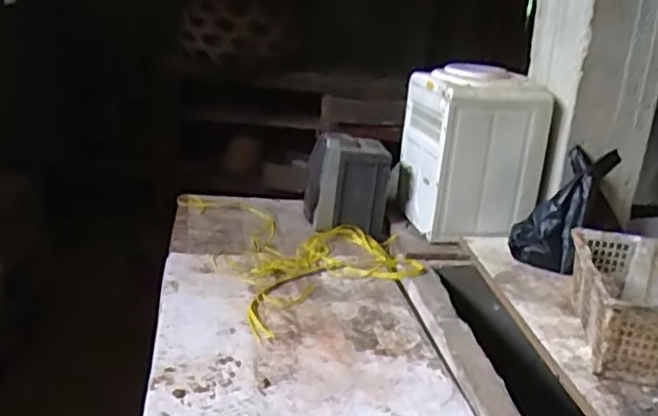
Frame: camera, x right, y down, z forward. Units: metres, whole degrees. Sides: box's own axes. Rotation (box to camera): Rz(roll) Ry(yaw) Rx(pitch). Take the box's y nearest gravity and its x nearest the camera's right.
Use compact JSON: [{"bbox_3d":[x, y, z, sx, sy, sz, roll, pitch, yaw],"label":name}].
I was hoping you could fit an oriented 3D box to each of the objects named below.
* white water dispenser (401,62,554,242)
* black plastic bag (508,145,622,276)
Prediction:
[{"bbox_3d":[0.396,-0.166,1.835,0.298,0.421,0.326,-1,20,-14],"label":"white water dispenser"},{"bbox_3d":[0.587,0.001,1.604,0.110,0.340,0.171,35,-4,-41],"label":"black plastic bag"}]

